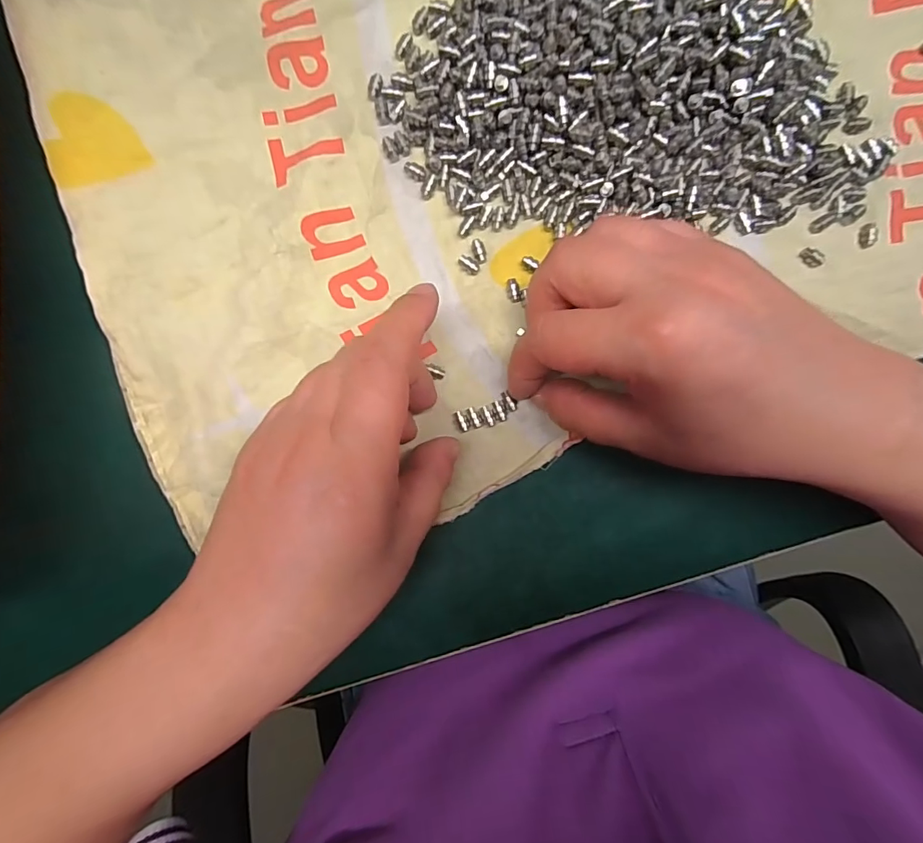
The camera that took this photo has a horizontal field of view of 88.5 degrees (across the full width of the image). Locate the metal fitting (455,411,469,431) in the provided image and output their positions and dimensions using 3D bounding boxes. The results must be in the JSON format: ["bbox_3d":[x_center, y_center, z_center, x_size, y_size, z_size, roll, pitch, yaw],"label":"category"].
[{"bbox_3d":[0.000,0.000,0.218,0.005,0.004,0.010,-22,93,-1],"label":"metal fitting"}]

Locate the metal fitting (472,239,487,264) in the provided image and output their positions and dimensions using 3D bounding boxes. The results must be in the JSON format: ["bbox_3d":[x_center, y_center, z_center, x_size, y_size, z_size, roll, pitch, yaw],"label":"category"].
[{"bbox_3d":[0.008,-0.078,0.216,0.006,0.004,0.010,-10,93,-1],"label":"metal fitting"}]

